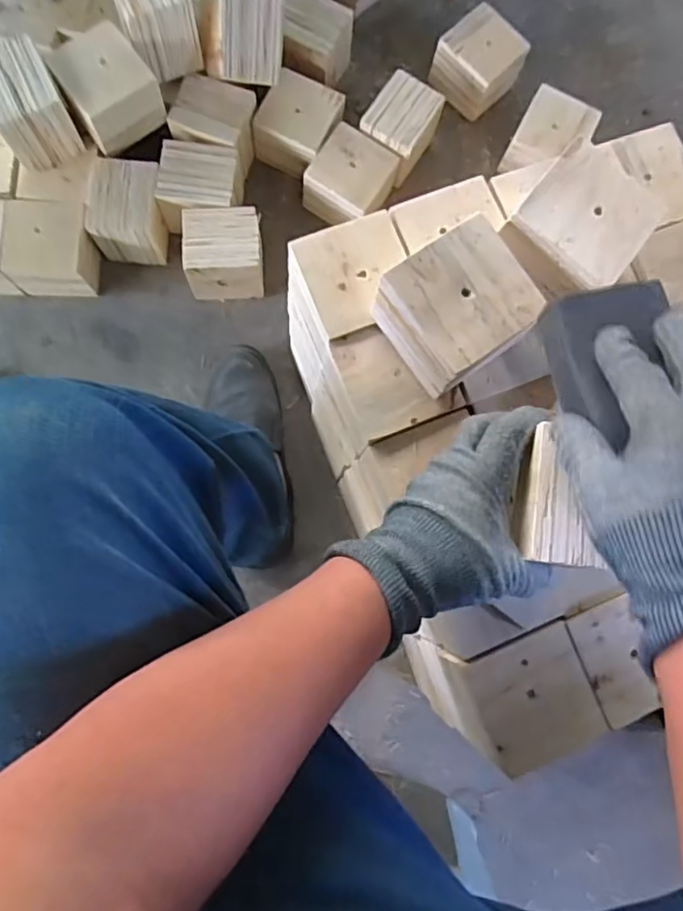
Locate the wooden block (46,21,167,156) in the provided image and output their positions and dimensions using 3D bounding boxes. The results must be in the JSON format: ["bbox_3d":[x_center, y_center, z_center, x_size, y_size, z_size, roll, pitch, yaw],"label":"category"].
[{"bbox_3d":[-0.277,-0.440,0.740,0.097,0.066,0.100,-35,85,-7],"label":"wooden block"}]

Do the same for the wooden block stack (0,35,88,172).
[{"bbox_3d":[-0.367,-0.410,0.730,0.087,0.084,0.104,-27,84,-6],"label":"wooden block stack"}]

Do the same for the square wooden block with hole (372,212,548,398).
[{"bbox_3d":[0.091,-0.113,0.481,0.108,0.072,0.091,-35,85,-7],"label":"square wooden block with hole"}]

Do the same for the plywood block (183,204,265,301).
[{"bbox_3d":[-0.148,-0.256,0.797,0.093,0.090,0.084,-4,82,-4],"label":"plywood block"}]

